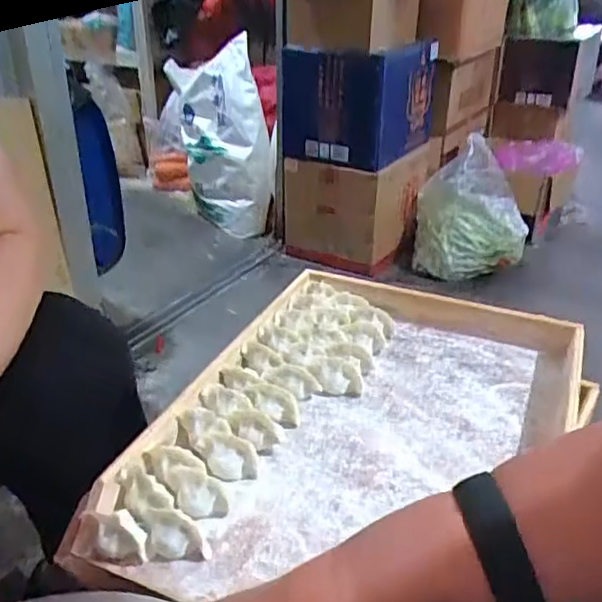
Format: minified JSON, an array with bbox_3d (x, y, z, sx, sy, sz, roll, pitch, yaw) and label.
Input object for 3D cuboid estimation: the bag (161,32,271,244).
[{"bbox_3d":[-0.223,-0.457,1.851,0.257,0.532,0.207,-10,3,-19],"label":"bag"}]

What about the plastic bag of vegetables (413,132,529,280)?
[{"bbox_3d":[0.443,-0.229,1.610,0.262,0.304,0.243,11,31,18],"label":"plastic bag of vegetables"}]

